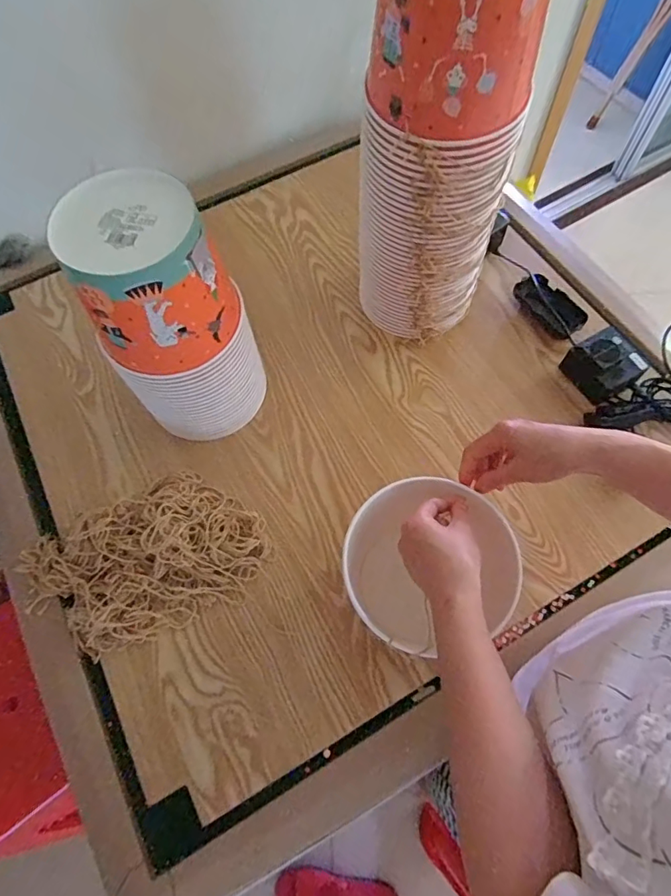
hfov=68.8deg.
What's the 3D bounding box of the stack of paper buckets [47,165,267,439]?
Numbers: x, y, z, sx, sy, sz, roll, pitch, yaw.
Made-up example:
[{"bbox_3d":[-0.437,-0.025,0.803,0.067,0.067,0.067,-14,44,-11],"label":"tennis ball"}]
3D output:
[{"bbox_3d":[-0.179,-0.133,0.555,0.147,0.291,0.136,-27,68,-8],"label":"stack of paper buckets"}]

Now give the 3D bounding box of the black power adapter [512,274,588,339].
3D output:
[{"bbox_3d":[0.307,-0.203,0.704,0.058,0.033,0.107,-35,69,-11],"label":"black power adapter"}]

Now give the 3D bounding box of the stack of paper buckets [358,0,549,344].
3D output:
[{"bbox_3d":[0.110,-0.298,0.540,0.148,0.430,0.129,17,69,10],"label":"stack of paper buckets"}]

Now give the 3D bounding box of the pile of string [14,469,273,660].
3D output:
[{"bbox_3d":[-0.224,0.131,0.575,0.278,0.048,0.168,-23,67,-7],"label":"pile of string"}]

